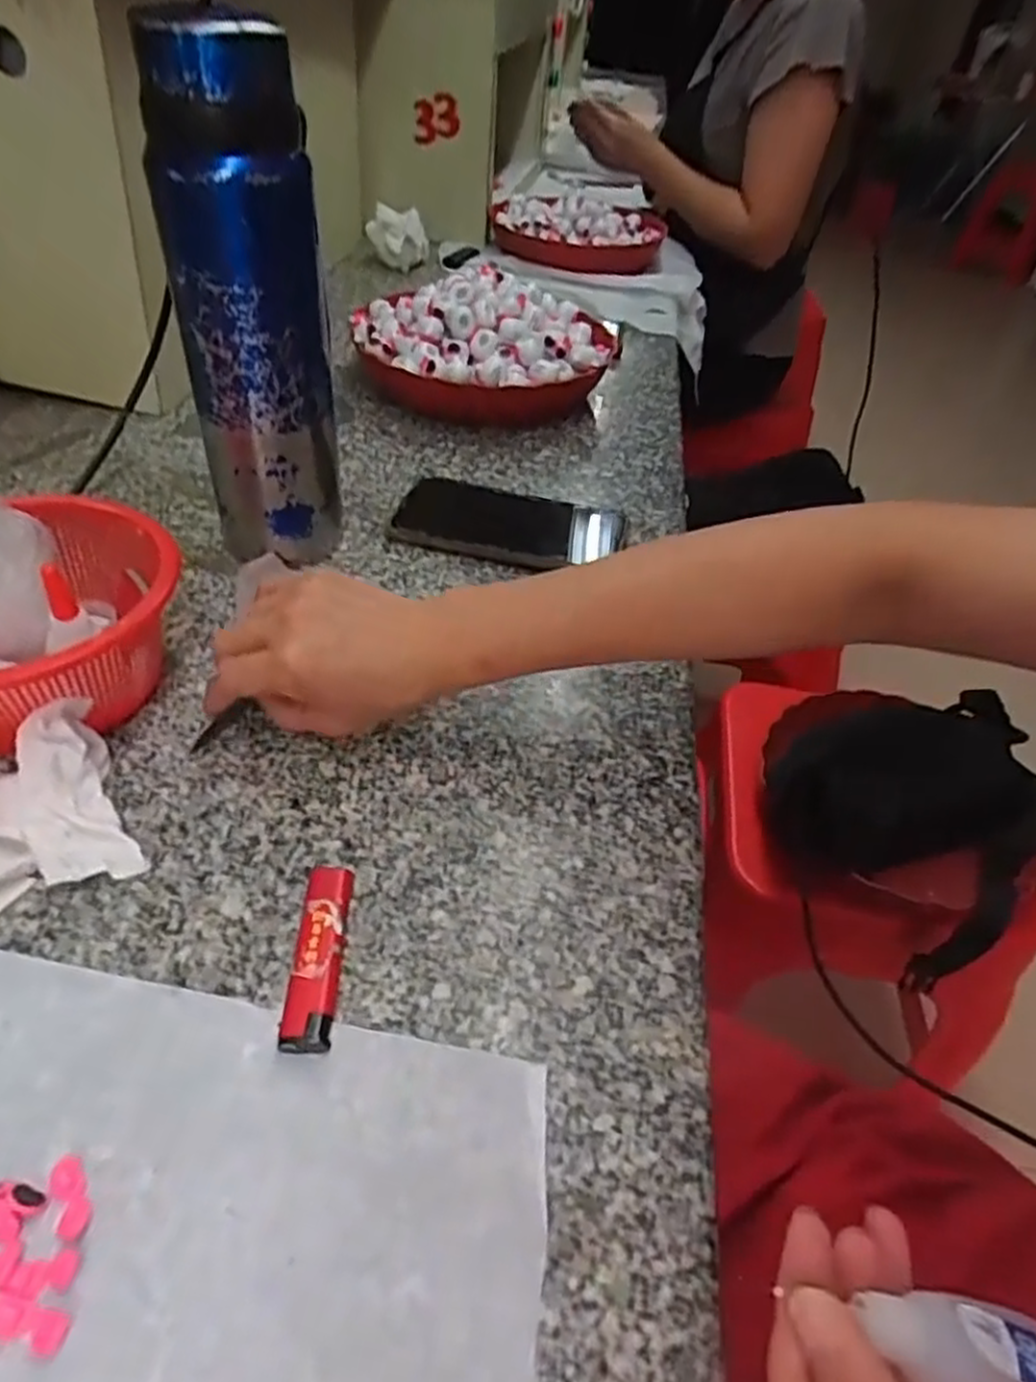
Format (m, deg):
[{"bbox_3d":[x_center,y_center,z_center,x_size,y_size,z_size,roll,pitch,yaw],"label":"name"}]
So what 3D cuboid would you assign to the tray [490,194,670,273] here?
[{"bbox_3d":[0.075,-0.628,1.032,0.233,0.054,0.187,15,44,7],"label":"tray"}]

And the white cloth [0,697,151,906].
[{"bbox_3d":[-0.214,0.051,0.329,0.072,0.040,0.078,-20,50,-26],"label":"white cloth"}]

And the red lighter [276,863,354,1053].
[{"bbox_3d":[-0.081,0.107,0.309,0.019,0.011,0.075,3,43,-5],"label":"red lighter"}]

